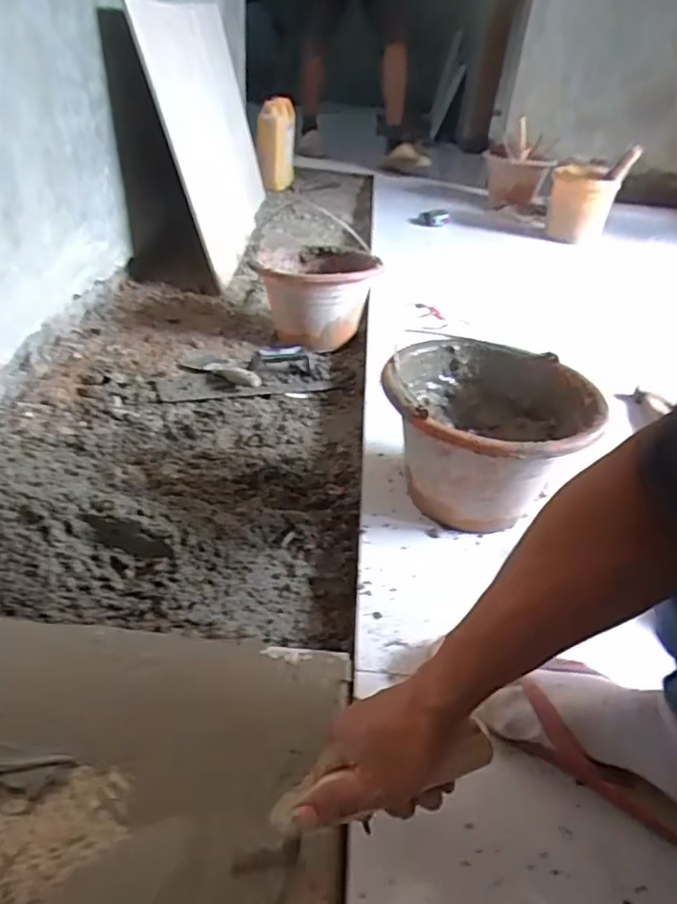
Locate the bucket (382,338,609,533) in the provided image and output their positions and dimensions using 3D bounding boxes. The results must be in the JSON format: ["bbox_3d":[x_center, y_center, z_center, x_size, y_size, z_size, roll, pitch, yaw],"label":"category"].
[{"bbox_3d":[0.167,-0.005,0.713,0.229,0.167,0.230,4,35,-3],"label":"bucket"}]

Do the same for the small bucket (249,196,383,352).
[{"bbox_3d":[-0.049,-0.317,1.212,0.231,0.173,0.271,1,36,-8],"label":"small bucket"}]

